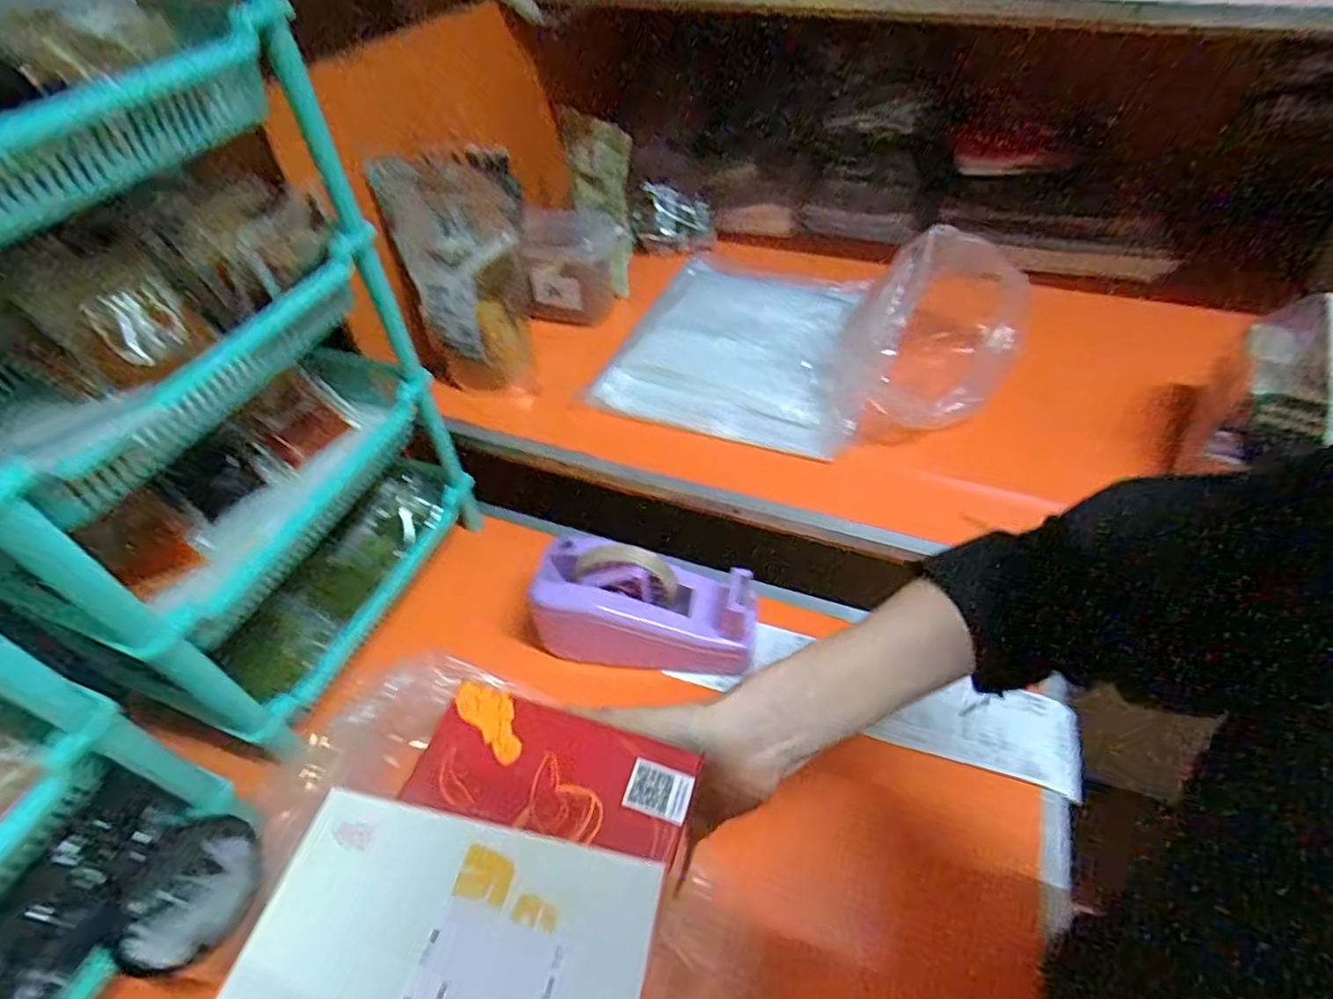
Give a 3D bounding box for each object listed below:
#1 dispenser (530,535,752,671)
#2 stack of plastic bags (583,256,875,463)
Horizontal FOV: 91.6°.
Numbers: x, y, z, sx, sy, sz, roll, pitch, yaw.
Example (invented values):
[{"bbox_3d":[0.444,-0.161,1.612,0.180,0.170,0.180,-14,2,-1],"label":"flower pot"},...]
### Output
[{"bbox_3d":[-0.015,0.096,0.583,0.199,0.099,0.080,5,47,8],"label":"dispenser"},{"bbox_3d":[0.097,-0.185,0.749,0.266,0.031,0.292,16,50,17],"label":"stack of plastic bags"}]

